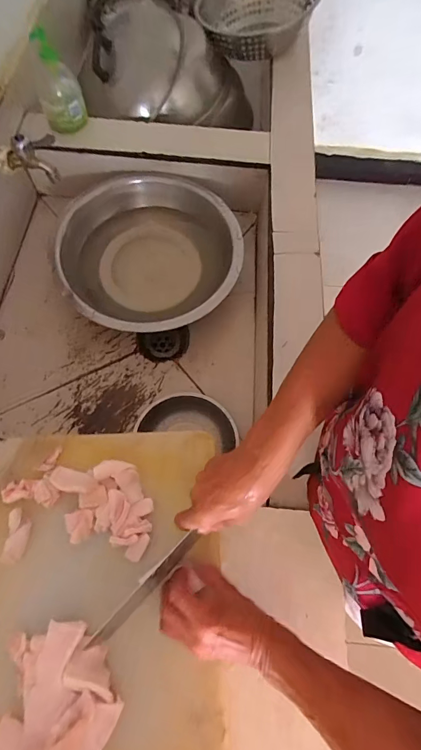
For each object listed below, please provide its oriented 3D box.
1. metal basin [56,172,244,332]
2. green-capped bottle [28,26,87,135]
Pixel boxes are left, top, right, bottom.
[{"bbox_3d":[-0.127,-0.241,0.818,0.366,0.143,0.357,0,68,-1],"label":"metal basin"},{"bbox_3d":[-0.317,-0.600,0.765,0.087,0.147,0.084,-18,69,-8],"label":"green-capped bottle"}]

